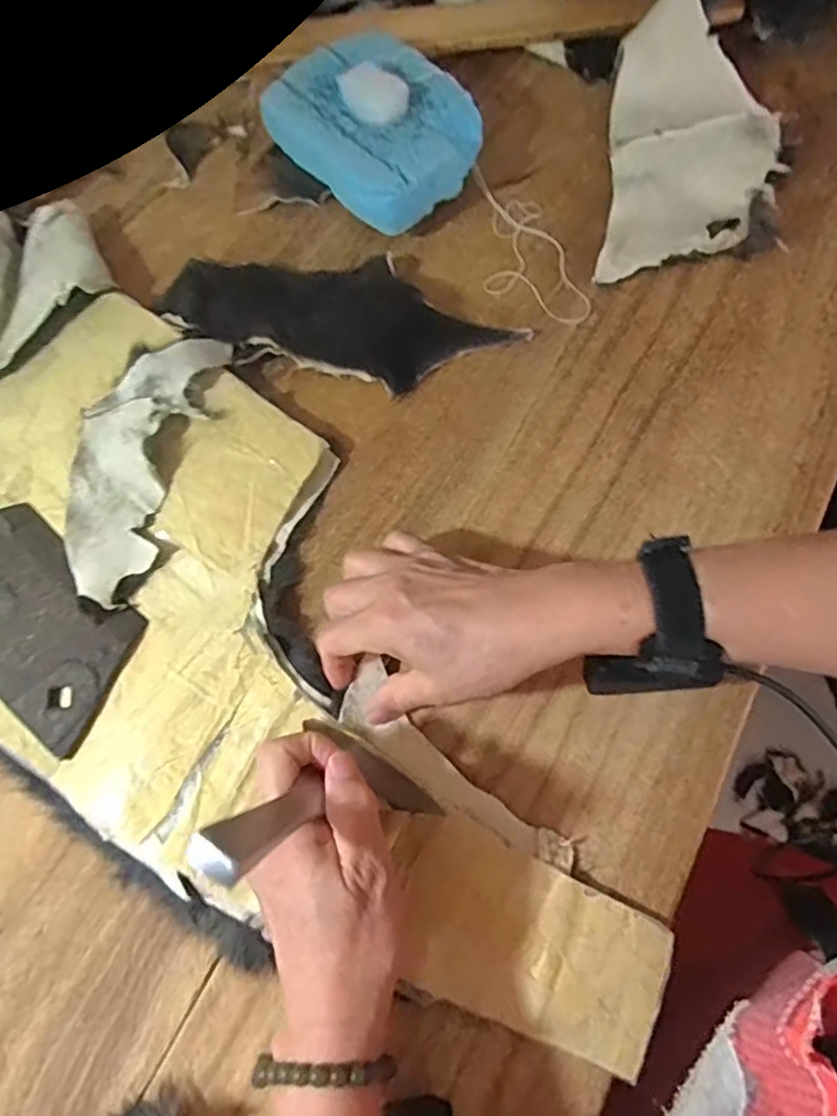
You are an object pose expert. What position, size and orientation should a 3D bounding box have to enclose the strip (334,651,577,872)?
[{"bbox_3d":[0.017,0.124,0.376,0.156,0.009,0.038,41,73,16],"label":"strip"}]

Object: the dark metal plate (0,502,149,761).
[{"bbox_3d":[-0.248,0.034,0.417,0.168,0.005,0.088,39,75,15],"label":"dark metal plate"}]

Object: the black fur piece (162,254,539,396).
[{"bbox_3d":[-0.058,-0.182,0.489,0.255,0.032,0.095,13,70,7],"label":"black fur piece"}]

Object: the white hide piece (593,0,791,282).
[{"bbox_3d":[0.221,-0.338,0.520,0.129,0.067,0.255,8,69,5],"label":"white hide piece"}]

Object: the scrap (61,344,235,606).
[{"bbox_3d":[-0.193,-0.071,0.441,0.074,0.030,0.197,12,69,6],"label":"scrap"}]

